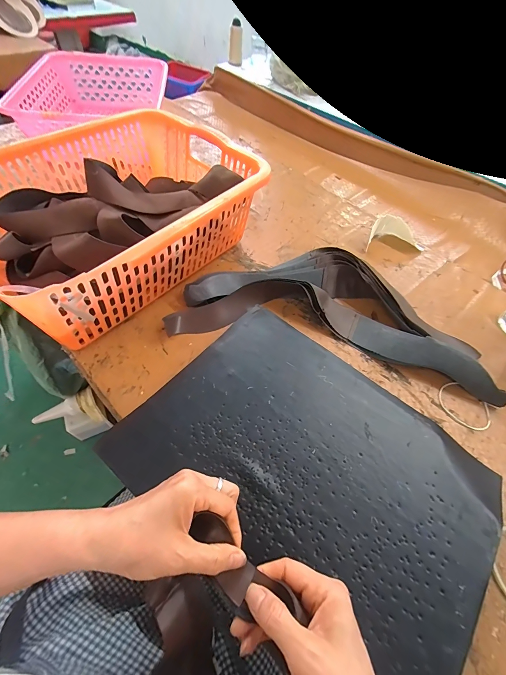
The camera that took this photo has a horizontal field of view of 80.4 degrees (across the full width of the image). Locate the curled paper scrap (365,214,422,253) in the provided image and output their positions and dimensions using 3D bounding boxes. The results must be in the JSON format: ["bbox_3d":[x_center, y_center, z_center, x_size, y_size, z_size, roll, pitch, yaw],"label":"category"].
[{"bbox_3d":[0.303,-0.224,0.644,0.129,0.045,0.070,-1,54,-6],"label":"curled paper scrap"}]

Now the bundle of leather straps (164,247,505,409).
[{"bbox_3d":[0.134,-0.059,0.504,0.505,0.039,0.243,10,54,2],"label":"bundle of leather straps"}]

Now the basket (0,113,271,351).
[{"bbox_3d":[-0.225,-0.191,0.495,0.316,0.155,0.446,37,59,19],"label":"basket"}]

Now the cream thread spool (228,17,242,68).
[{"bbox_3d":[-0.060,-1.006,1.033,0.047,0.124,0.042,1,55,-6],"label":"cream thread spool"}]

